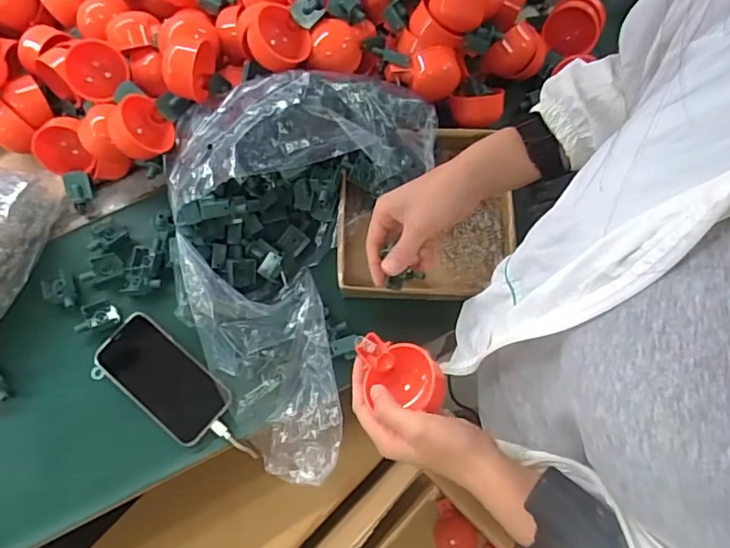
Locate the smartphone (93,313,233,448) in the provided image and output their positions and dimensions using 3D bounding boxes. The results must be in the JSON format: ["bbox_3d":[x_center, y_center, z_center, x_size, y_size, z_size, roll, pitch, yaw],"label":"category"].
[{"bbox_3d":[-0.221,0.112,0.592,0.153,0.010,0.075,39,78,8],"label":"smartphone"}]

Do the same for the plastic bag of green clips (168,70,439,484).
[{"bbox_3d":[-0.100,-0.027,0.566,0.257,0.118,0.414,18,76,4],"label":"plastic bag of green clips"}]

